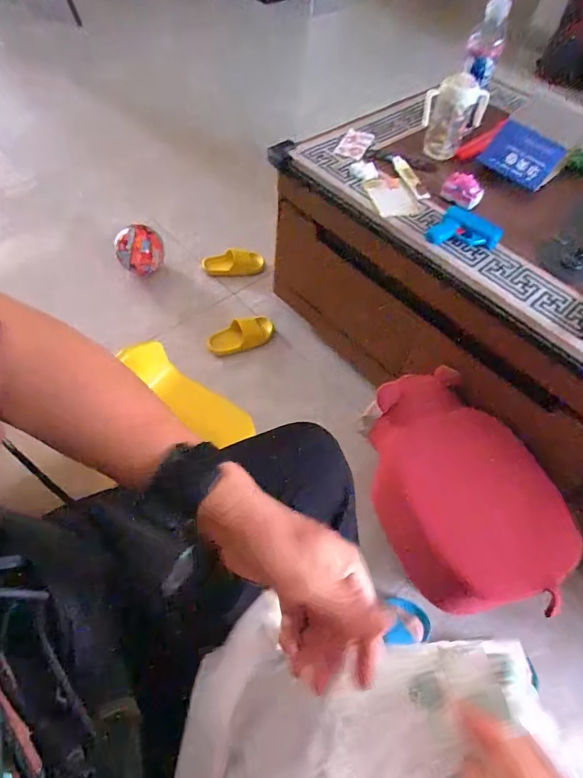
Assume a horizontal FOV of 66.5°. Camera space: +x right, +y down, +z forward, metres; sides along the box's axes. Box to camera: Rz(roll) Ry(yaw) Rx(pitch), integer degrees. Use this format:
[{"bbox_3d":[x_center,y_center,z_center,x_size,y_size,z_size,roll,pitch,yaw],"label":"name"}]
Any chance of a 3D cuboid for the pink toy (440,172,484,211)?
[{"bbox_3d":[0.309,-0.358,0.802,0.071,0.046,0.025,24,58,11],"label":"pink toy"}]

